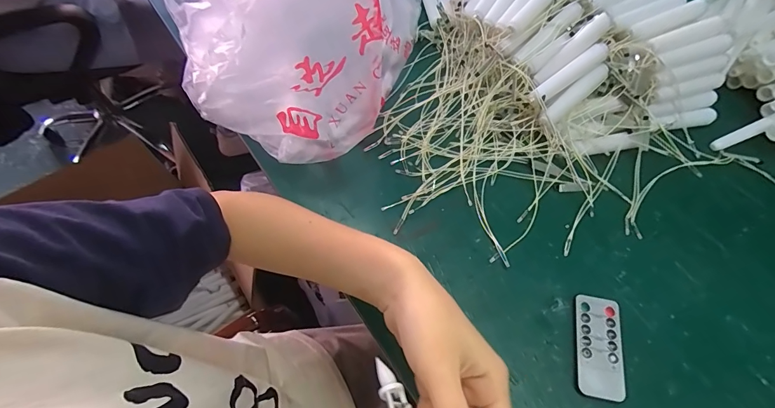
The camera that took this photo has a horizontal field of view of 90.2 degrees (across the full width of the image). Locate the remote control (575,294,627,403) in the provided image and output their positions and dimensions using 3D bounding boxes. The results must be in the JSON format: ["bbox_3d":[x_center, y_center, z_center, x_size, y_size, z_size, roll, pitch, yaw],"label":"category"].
[{"bbox_3d":[0.183,0.122,0.334,0.039,0.008,0.083,10,64,4],"label":"remote control"}]

